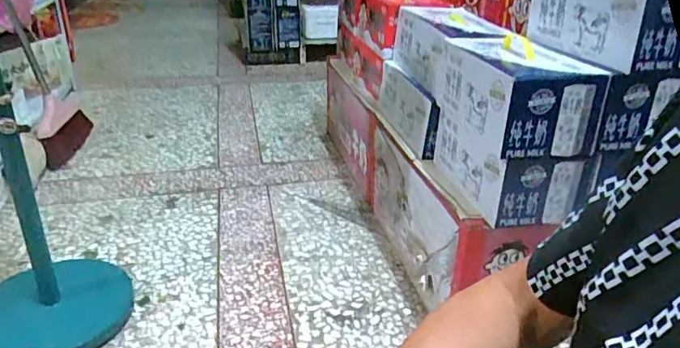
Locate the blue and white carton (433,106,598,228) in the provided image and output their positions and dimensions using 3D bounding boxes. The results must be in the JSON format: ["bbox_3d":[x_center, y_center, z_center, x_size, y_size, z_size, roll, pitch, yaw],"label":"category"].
[{"bbox_3d":[0.323,-0.028,1.058,0.168,0.133,0.296,-4,28,-11],"label":"blue and white carton"}]

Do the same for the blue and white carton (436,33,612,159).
[{"bbox_3d":[0.316,-0.154,1.014,0.168,0.155,0.318,-3,28,-10],"label":"blue and white carton"}]

